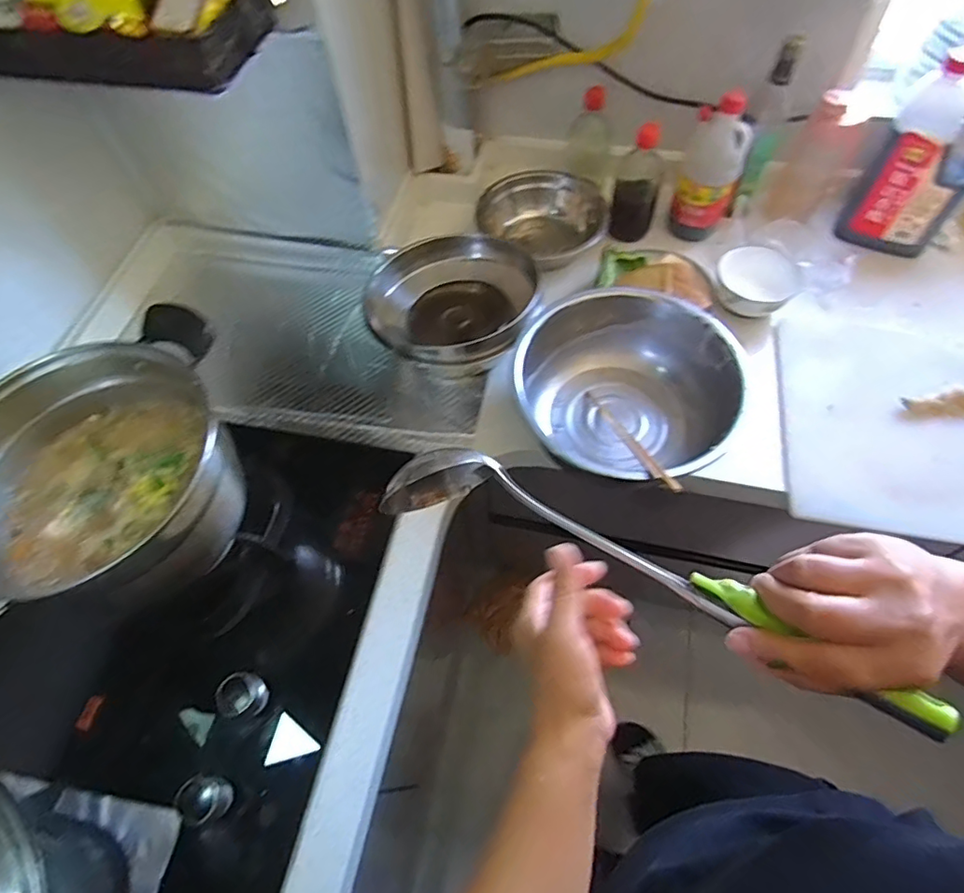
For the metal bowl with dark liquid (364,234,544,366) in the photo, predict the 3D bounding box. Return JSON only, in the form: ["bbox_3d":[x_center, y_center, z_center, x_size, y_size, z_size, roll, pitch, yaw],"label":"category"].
[{"bbox_3d":[-0.043,-0.207,0.834,0.231,0.104,0.221,-1,61,1],"label":"metal bowl with dark liquid"}]

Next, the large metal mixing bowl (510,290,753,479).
[{"bbox_3d":[0.183,-0.071,0.771,0.288,0.149,0.262,-1,61,1],"label":"large metal mixing bowl"}]

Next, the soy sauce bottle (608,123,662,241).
[{"bbox_3d":[0.263,-0.445,0.943,0.077,0.192,0.063,15,63,10],"label":"soy sauce bottle"}]

